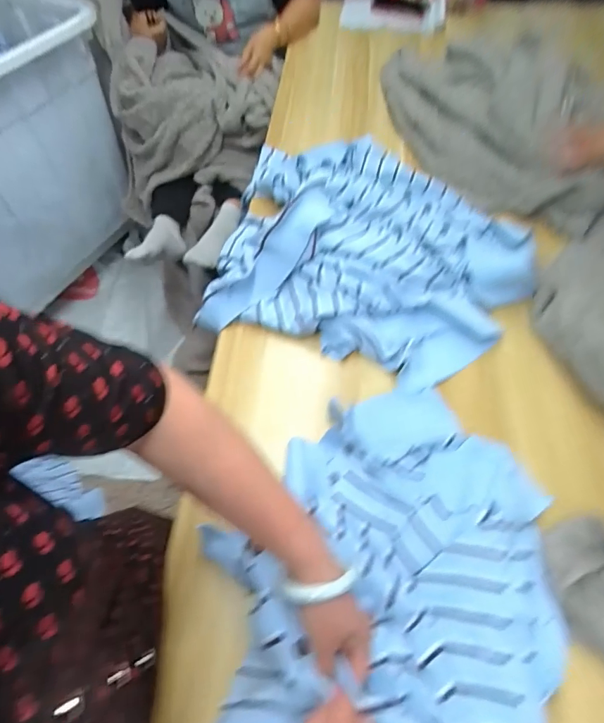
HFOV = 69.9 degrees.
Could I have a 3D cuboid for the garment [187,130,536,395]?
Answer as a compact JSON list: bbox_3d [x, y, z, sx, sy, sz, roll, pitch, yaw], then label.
[{"bbox_3d":[0.106,-0.218,0.733,0.542,0.122,0.444,19,60,12],"label":"garment"}]

